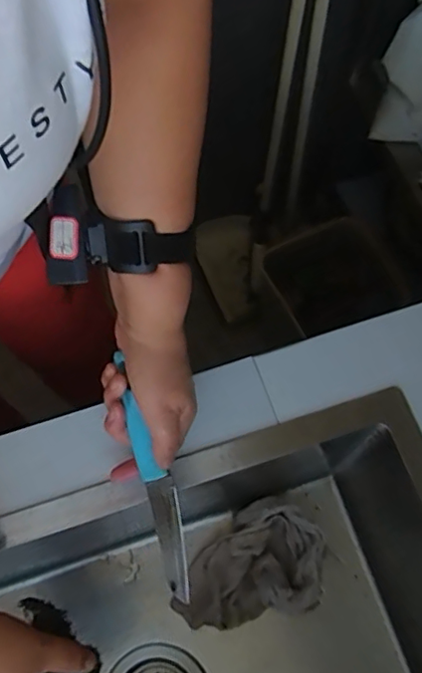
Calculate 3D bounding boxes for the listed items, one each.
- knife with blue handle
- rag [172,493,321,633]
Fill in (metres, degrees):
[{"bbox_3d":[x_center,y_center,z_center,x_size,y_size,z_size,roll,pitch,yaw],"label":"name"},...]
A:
[{"bbox_3d":[-0.043,0.107,0.441,0.023,0.016,0.184,-16,86,-7],"label":"knife with blue handle"},{"bbox_3d":[0.047,0.244,0.591,0.108,0.041,0.165,42,74,15],"label":"rag"}]

